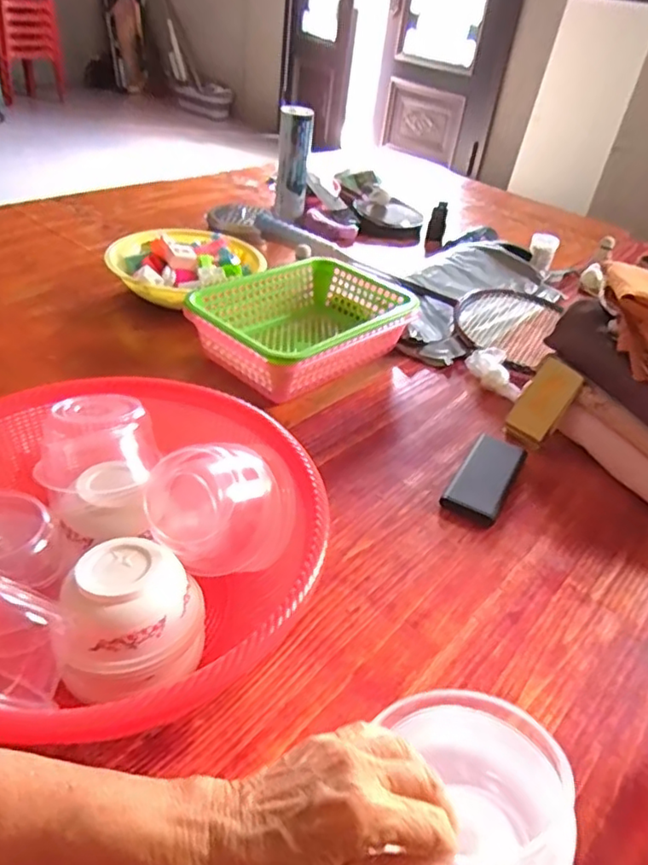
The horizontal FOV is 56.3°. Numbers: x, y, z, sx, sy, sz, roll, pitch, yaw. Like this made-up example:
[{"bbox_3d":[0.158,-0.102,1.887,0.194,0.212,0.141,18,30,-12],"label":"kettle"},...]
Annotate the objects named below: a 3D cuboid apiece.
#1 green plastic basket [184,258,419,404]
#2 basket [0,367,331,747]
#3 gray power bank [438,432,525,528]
[{"bbox_3d":[-0.024,-0.153,0.887,0.291,0.092,0.209,-26,48,-35],"label":"green plastic basket"},{"bbox_3d":[-0.176,0.105,0.504,0.332,0.130,0.328,4,37,-3],"label":"basket"},{"bbox_3d":[0.193,0.052,0.719,0.063,0.014,0.152,23,40,20],"label":"gray power bank"}]

